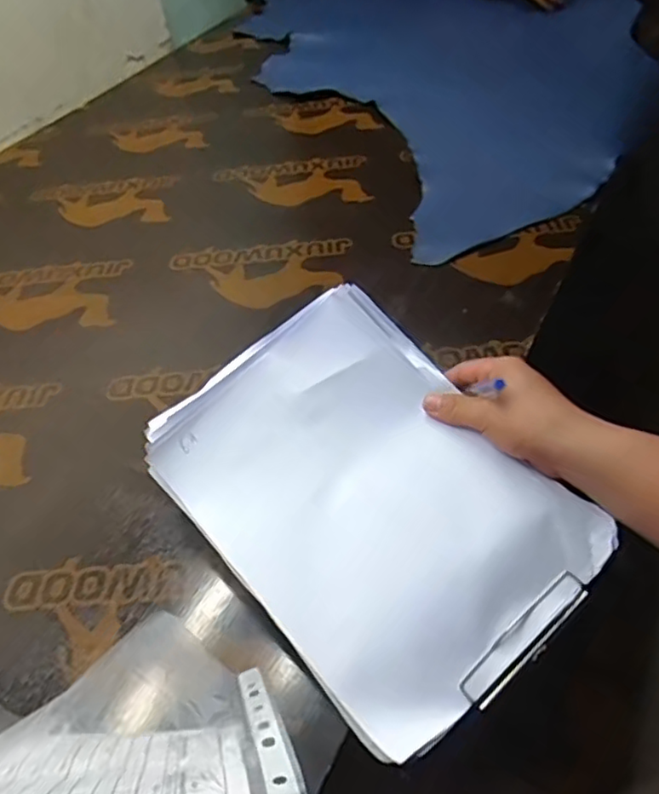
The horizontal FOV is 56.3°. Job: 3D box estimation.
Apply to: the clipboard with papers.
[{"bbox_3d":[0.026,0.072,0.465,0.221,0.027,0.309,-41,72,-11],"label":"clipboard with papers"}]

